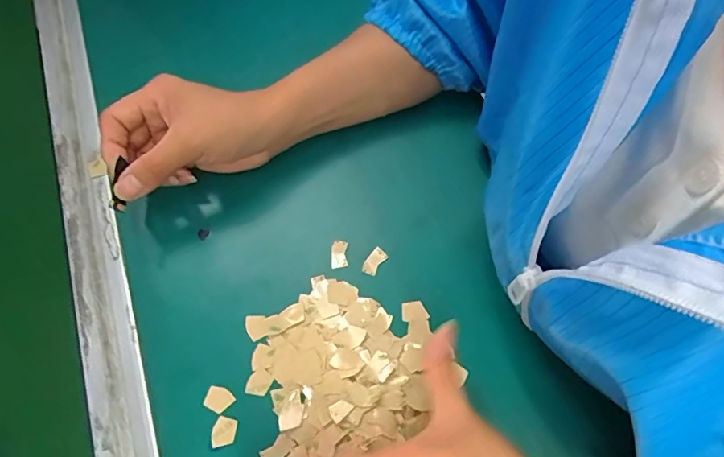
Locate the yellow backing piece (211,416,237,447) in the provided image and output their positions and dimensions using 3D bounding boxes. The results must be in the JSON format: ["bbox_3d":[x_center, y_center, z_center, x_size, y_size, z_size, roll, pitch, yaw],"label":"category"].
[{"bbox_3d":[-0.085,0.125,0.306,0.015,0.004,0.017,9,67,6],"label":"yellow backing piece"}]

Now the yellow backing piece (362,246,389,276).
[{"bbox_3d":[0.009,0.023,0.350,0.011,0.004,0.020,33,72,15],"label":"yellow backing piece"}]

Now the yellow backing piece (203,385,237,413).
[{"bbox_3d":[-0.090,0.108,0.314,0.018,0.004,0.015,17,68,10],"label":"yellow backing piece"}]

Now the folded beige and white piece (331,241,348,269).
[{"bbox_3d":[-0.016,0.017,0.352,0.012,0.004,0.020,-2,66,2],"label":"folded beige and white piece"}]

